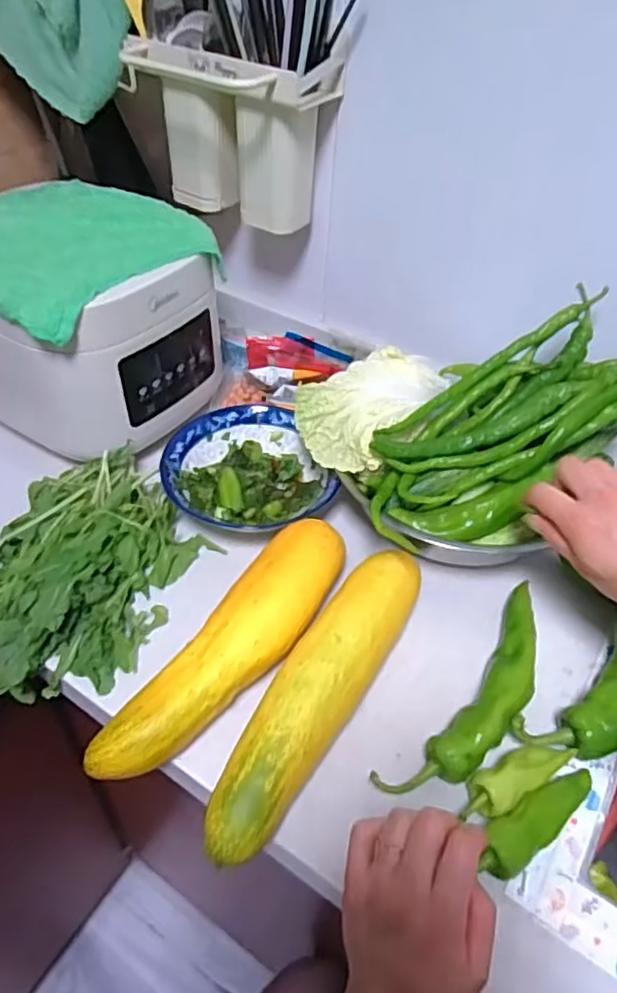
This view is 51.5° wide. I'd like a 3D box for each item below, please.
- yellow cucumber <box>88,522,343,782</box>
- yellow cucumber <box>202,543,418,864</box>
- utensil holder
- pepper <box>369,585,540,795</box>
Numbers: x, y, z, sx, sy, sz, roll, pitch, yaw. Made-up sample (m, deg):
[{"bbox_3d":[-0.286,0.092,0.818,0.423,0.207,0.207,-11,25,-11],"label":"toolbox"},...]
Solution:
[{"bbox_3d":[-0.054,0.112,0.491,0.066,0.052,0.248,28,50,22],"label":"yellow cucumber"},{"bbox_3d":[0.008,0.144,0.482,0.057,0.064,0.260,26,49,21],"label":"yellow cucumber"},{"bbox_3d":[-0.080,-0.379,0.677,0.196,0.153,0.086,19,47,15],"label":"utensil holder"},{"bbox_3d":[0.139,0.152,0.500,0.056,0.038,0.222,32,52,25],"label":"pepper"}]

